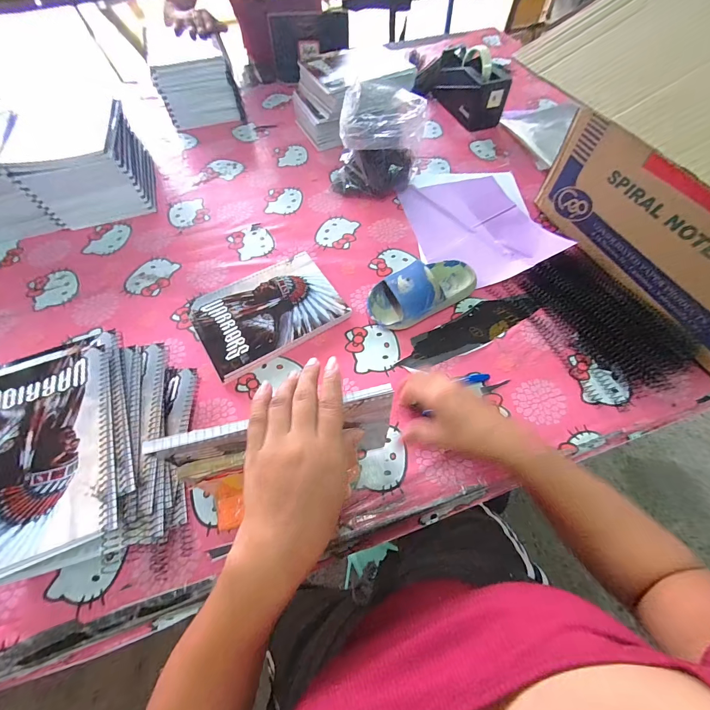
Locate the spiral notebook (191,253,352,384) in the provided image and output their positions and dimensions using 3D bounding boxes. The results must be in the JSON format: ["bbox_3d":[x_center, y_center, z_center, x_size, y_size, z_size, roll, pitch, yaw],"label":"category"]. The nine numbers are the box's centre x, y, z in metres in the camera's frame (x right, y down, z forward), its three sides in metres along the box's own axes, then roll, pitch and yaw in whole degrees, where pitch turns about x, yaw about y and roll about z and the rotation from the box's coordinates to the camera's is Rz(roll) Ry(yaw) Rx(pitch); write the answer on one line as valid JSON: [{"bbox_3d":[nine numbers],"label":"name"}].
[{"bbox_3d":[-0.127,-0.063,0.503,0.202,0.020,0.146,-30,64,-16],"label":"spiral notebook"}]

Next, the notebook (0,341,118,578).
[{"bbox_3d":[-0.314,0.089,0.319,0.150,0.011,0.210,-19,62,-11],"label":"notebook"}]

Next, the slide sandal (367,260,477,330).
[{"bbox_3d":[0.102,-0.099,0.494,0.171,0.059,0.083,-25,63,-14],"label":"slide sandal"}]

